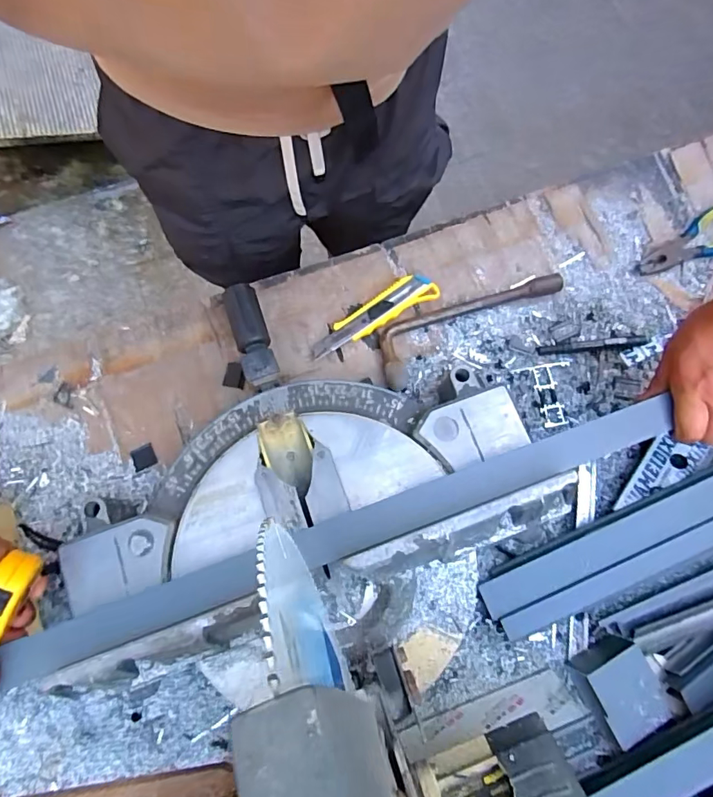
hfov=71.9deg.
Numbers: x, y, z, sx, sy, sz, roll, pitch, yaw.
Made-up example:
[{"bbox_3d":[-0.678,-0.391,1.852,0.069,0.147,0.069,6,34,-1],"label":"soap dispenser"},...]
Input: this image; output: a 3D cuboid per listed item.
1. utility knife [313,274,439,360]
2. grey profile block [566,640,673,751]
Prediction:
[{"bbox_3d":[0.019,-0.105,0.606,0.167,0.019,0.041,-28,76,-8],"label":"utility knife"},{"bbox_3d":[0.259,0.283,0.476,0.068,0.038,0.080,-26,75,-7],"label":"grey profile block"}]

